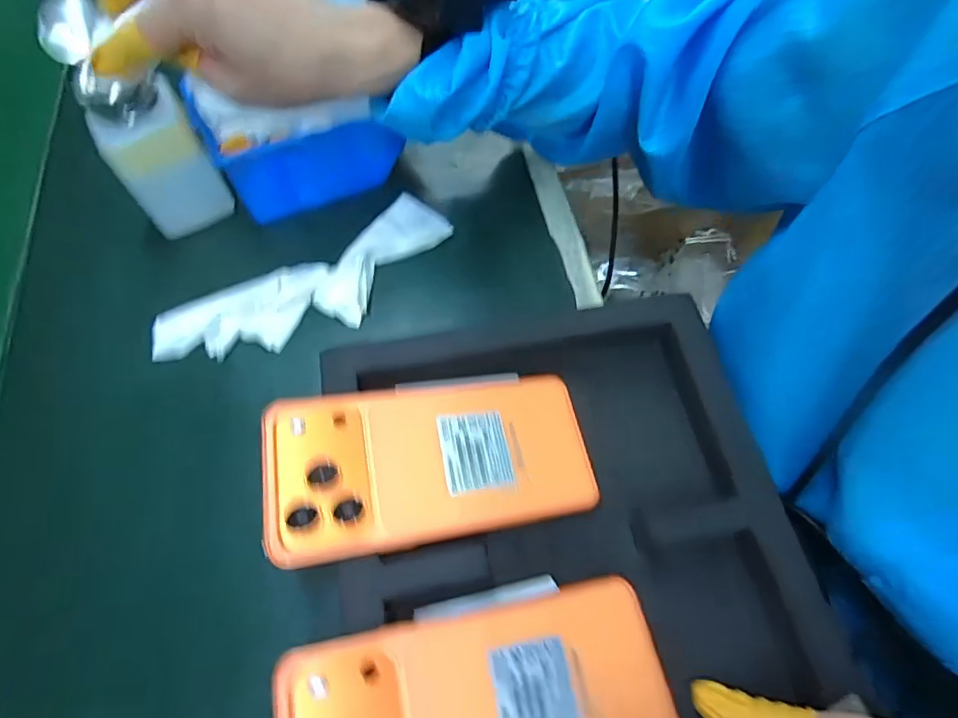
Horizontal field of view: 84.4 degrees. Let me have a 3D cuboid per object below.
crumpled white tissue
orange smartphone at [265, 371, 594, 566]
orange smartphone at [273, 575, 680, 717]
[{"bbox_3d":[-0.109,-0.047,0.349,0.197,0.017,0.065,-33,67,-13],"label":"crumpled white tissue"},{"bbox_3d":[-0.022,0.050,0.269,0.162,0.007,0.079,-5,63,-15],"label":"orange smartphone"},{"bbox_3d":[0.003,0.148,0.223,0.165,0.007,0.079,-7,63,-17],"label":"orange smartphone"}]

